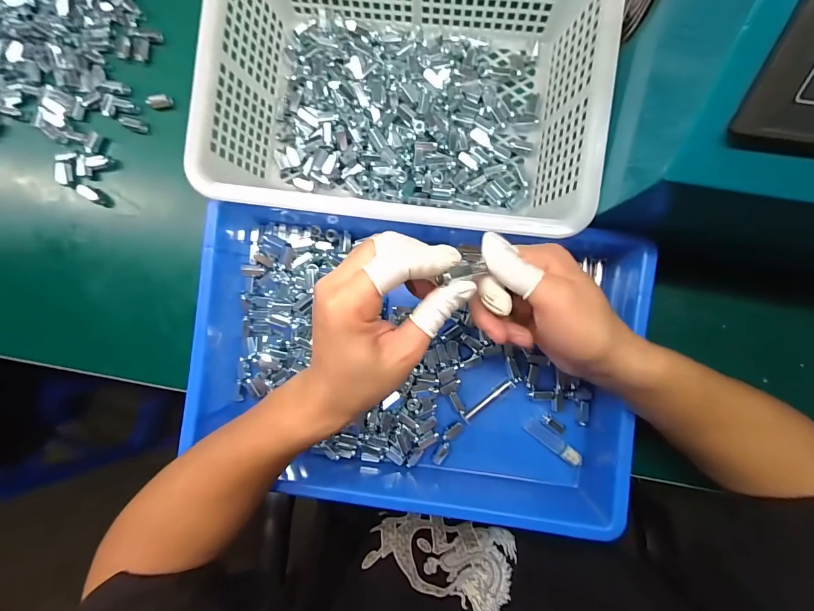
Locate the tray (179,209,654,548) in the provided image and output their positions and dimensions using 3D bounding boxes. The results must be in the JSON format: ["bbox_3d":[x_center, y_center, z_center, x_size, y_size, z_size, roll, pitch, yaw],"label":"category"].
[{"bbox_3d":[0.008,0.051,0.333,0.375,0.058,0.258,5,91,3],"label":"tray"}]

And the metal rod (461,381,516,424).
[{"bbox_3d":[0.077,0.090,0.354,0.058,0.004,0.009,-39,89,3],"label":"metal rod"}]

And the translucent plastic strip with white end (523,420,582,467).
[{"bbox_3d":[0.137,0.129,0.349,0.059,0.011,0.013,36,93,2],"label":"translucent plastic strip with white end"}]

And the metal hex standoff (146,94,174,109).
[{"bbox_3d":[-0.253,-0.208,0.380,0.024,0.007,0.012,-4,91,3],"label":"metal hex standoff"}]

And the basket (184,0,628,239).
[{"bbox_3d":[-0.001,-0.185,0.324,0.312,0.085,0.214,7,91,3],"label":"basket"}]

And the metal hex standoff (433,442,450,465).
[{"bbox_3d":[0.033,0.140,0.356,0.010,0.006,0.022,24,92,3],"label":"metal hex standoff"}]

